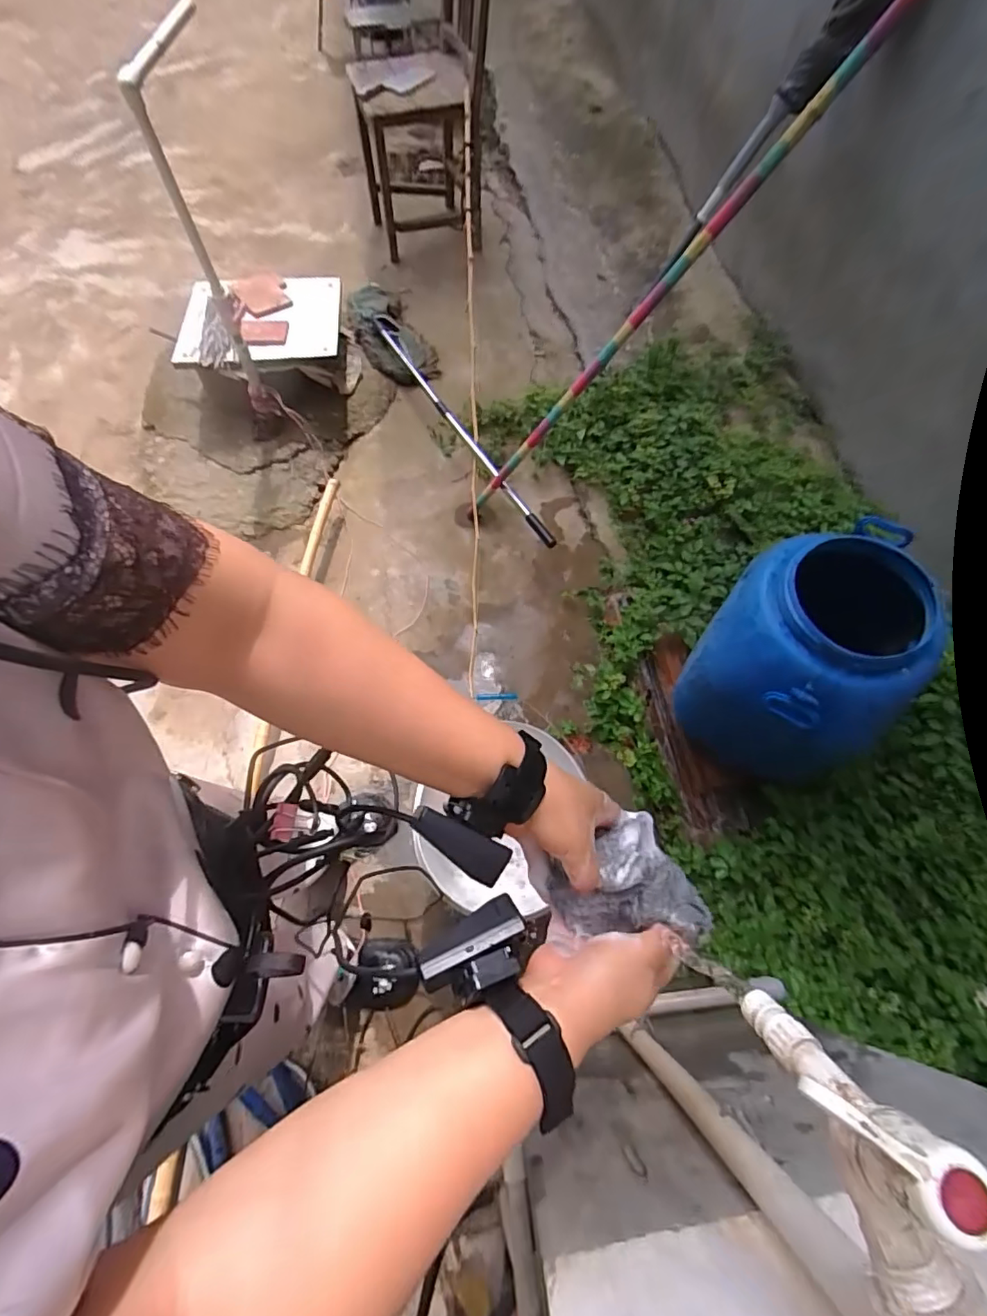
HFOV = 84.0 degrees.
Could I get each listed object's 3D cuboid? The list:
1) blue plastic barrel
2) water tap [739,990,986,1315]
[{"bbox_3d":[0.562,0.004,1.107,0.319,0.484,0.389,5,67,2],"label":"blue plastic barrel"},{"bbox_3d":[0.138,0.195,0.184,0.035,0.093,0.133,-21,68,-9],"label":"water tap"}]

